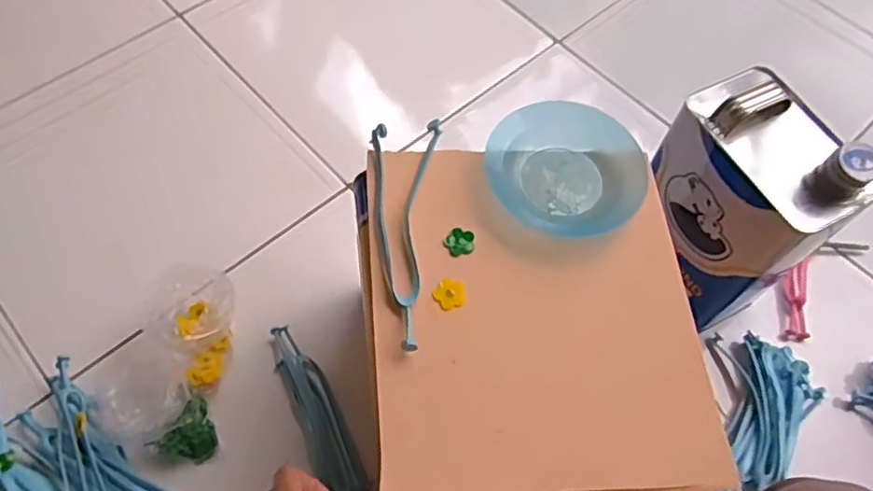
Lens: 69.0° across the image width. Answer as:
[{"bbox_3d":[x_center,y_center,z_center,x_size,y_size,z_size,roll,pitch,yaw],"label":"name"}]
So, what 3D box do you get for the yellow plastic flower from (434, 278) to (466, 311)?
[{"bbox_3d":[0.011,0.036,0.481,0.023,0.009,0.021,-37,69,-20],"label":"yellow plastic flower"}]

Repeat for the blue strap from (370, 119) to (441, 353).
[{"bbox_3d":[-0.027,-0.014,0.496,0.053,0.014,0.198,2,62,-2],"label":"blue strap"}]

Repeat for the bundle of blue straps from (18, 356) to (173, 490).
[{"bbox_3d":[-0.337,0.212,0.622,0.080,0.026,0.205,-40,70,-21],"label":"bundle of blue straps"}]

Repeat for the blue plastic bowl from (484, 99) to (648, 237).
[{"bbox_3d":[0.107,-0.066,0.523,0.127,0.035,0.103,21,63,8],"label":"blue plastic bowl"}]

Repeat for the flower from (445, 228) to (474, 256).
[{"bbox_3d":[0.018,-0.003,0.503,0.024,0.008,0.021,-10,63,-8],"label":"flower"}]

